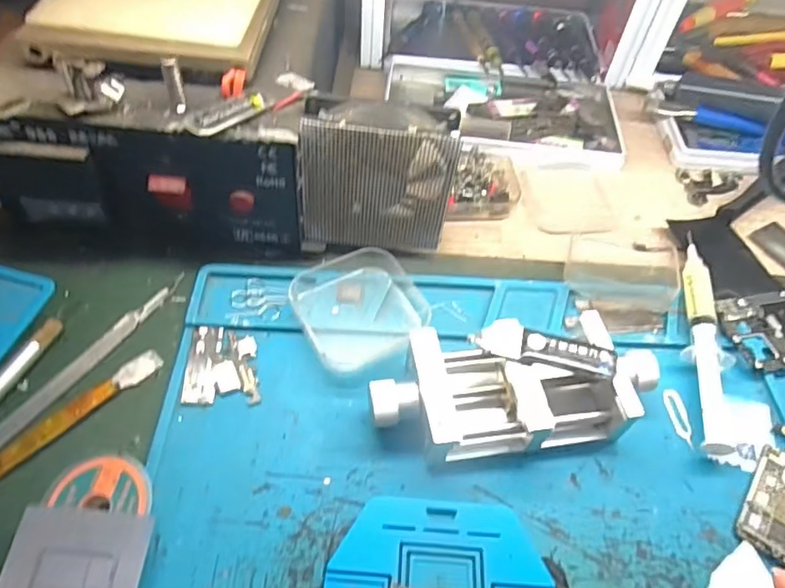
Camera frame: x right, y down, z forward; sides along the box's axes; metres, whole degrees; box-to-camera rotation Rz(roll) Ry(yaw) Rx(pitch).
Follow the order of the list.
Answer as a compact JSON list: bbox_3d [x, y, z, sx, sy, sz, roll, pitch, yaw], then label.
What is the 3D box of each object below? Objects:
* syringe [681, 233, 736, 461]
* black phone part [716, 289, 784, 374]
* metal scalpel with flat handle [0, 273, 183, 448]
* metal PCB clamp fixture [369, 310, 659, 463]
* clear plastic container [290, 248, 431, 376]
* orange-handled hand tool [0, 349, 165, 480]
[{"bbox_3d":[0.169,0.021,0.301,0.021,0.013,0.135,13,53,5],"label":"syringe"},{"bbox_3d":[0.219,0.019,0.311,0.066,0.005,0.049,-7,54,-10],"label":"black phone part"},{"bbox_3d":[-0.153,0.033,0.275,0.009,0.004,0.127,29,56,16],"label":"metal scalpel with flat handle"},{"bbox_3d":[0.059,0.048,0.263,0.134,0.031,0.060,-5,54,-9],"label":"metal PCB clamp fixture"},{"bbox_3d":[-0.018,0.004,0.296,0.064,0.019,0.064,-27,60,-23],"label":"clear plastic container"},{"bbox_3d":[-0.160,0.063,0.250,0.013,0.004,0.119,38,59,21],"label":"orange-handled hand tool"}]

